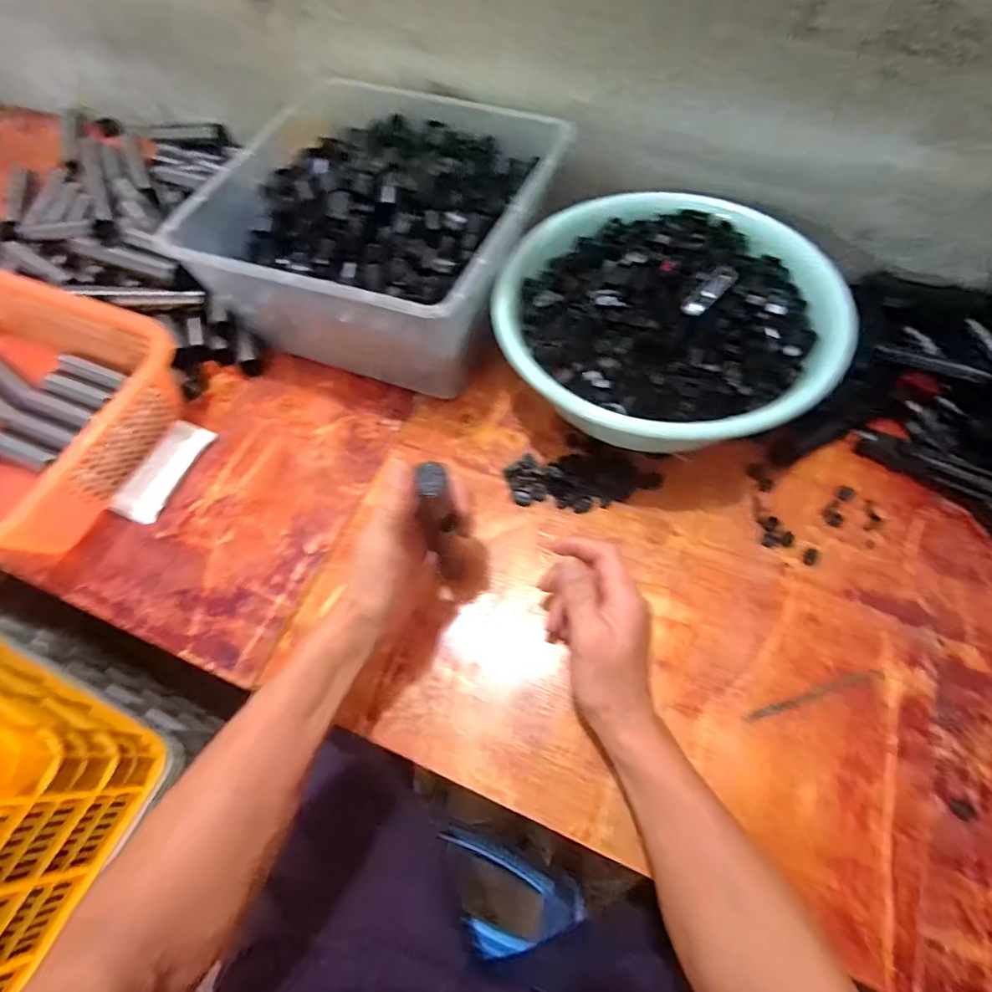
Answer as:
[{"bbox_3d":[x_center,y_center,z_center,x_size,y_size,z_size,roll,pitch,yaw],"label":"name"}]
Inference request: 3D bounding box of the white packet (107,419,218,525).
[{"bbox_3d":[-0.335,-0.027,0.516,0.043,0.017,0.111,21,69,12],"label":"white packet"}]

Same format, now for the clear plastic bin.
[{"bbox_3d":[-0.126,-0.283,0.549,0.327,0.143,0.288,21,69,12],"label":"clear plastic bin"}]

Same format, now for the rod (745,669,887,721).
[{"bbox_3d":[0.248,0.153,0.398,0.117,0.004,0.010,-15,66,-3],"label":"rod"}]

